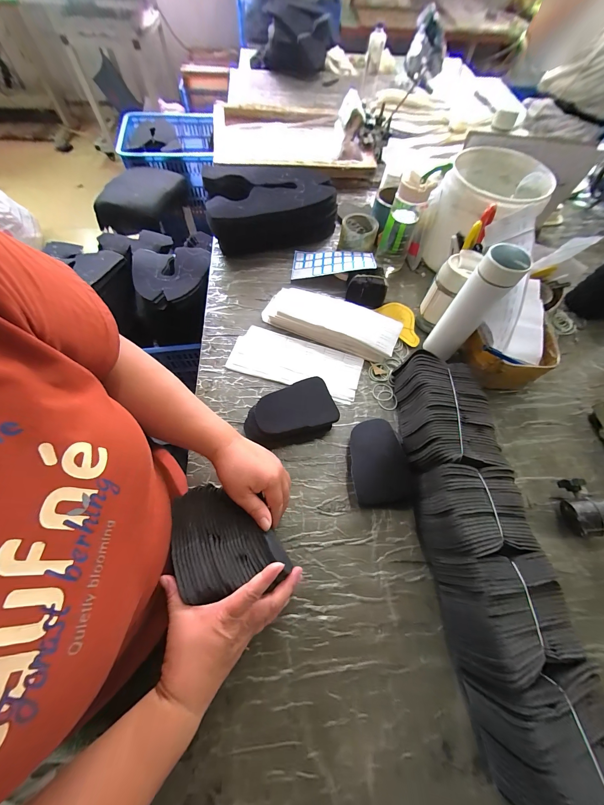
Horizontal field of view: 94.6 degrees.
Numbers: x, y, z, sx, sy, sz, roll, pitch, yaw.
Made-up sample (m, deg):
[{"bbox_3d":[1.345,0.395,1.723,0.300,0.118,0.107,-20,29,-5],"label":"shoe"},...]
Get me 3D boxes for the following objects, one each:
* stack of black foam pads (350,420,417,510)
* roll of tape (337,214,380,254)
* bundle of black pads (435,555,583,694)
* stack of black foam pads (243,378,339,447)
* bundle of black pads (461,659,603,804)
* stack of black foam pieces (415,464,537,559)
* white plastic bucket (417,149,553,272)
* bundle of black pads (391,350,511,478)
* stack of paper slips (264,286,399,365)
[{"bbox_3d":[0.134,0.100,0.467,0.100,0.049,0.144,-1,63,-3],"label":"stack of black foam pads"},{"bbox_3d":[0.149,-0.445,0.736,0.093,0.060,0.094,1,63,-2],"label":"roll of tape"},{"bbox_3d":[0.263,0.267,0.363,0.134,0.097,0.127,-3,63,-4],"label":"bundle of black pads"},{"bbox_3d":[-0.021,0.023,0.497,0.157,0.043,0.098,-20,65,-12],"label":"stack of black foam pads"},{"bbox_3d":[0.277,0.367,0.308,0.136,0.096,0.126,-5,63,-5],"label":"bundle of black pads"},{"bbox_3d":[0.253,0.161,0.419,0.133,0.096,0.114,-3,63,-4],"label":"stack of black foam pieces"},{"bbox_3d":[0.405,-0.424,0.653,0.220,0.189,0.223,1,63,-2],"label":"white plastic bucket"},{"bbox_3d":[0.249,0.018,0.486,0.135,0.087,0.201,3,63,-1],"label":"bundle of black pads"},{"bbox_3d":[0.060,-0.180,0.605,0.295,0.041,0.099,21,64,8],"label":"stack of paper slips"}]

